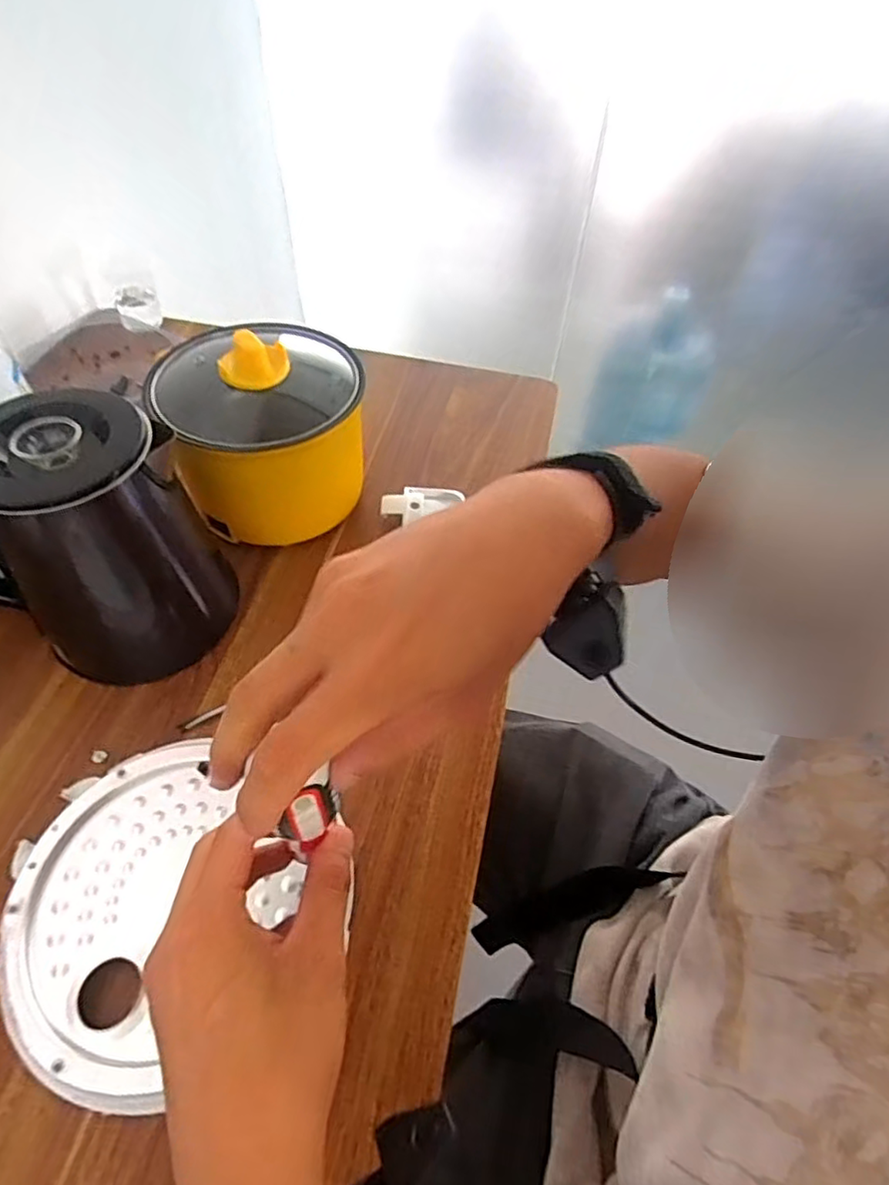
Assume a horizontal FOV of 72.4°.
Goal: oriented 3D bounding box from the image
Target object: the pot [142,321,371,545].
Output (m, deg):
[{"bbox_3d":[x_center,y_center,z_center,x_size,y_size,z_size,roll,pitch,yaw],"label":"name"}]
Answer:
[{"bbox_3d":[-0.153,-0.143,0.536,0.164,0.158,0.142,-19,57,-18],"label":"pot"}]

